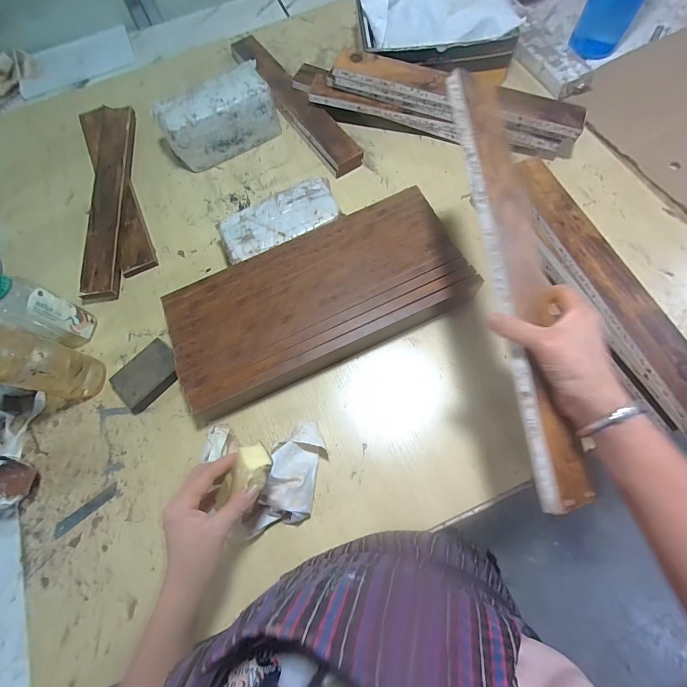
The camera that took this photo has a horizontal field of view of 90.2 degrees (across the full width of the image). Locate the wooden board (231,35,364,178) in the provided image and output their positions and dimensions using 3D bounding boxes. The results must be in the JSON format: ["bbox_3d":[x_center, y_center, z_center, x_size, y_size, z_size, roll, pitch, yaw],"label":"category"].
[{"bbox_3d":[-0.117,-0.523,0.736,0.073,0.046,0.468,-35,71,-9],"label":"wooden board"}]

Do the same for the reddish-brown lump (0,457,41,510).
[{"bbox_3d":[-0.493,0.200,0.492,0.078,0.047,0.071,3,70,2],"label":"reddish-brown lump"}]

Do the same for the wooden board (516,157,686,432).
[{"bbox_3d":[0.365,-0.083,0.470,0.071,0.026,0.445,-20,70,-3],"label":"wooden board"}]

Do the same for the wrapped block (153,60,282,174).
[{"bbox_3d":[-0.249,-0.449,0.689,0.221,0.104,0.100,-30,70,-7],"label":"wrapped block"}]

